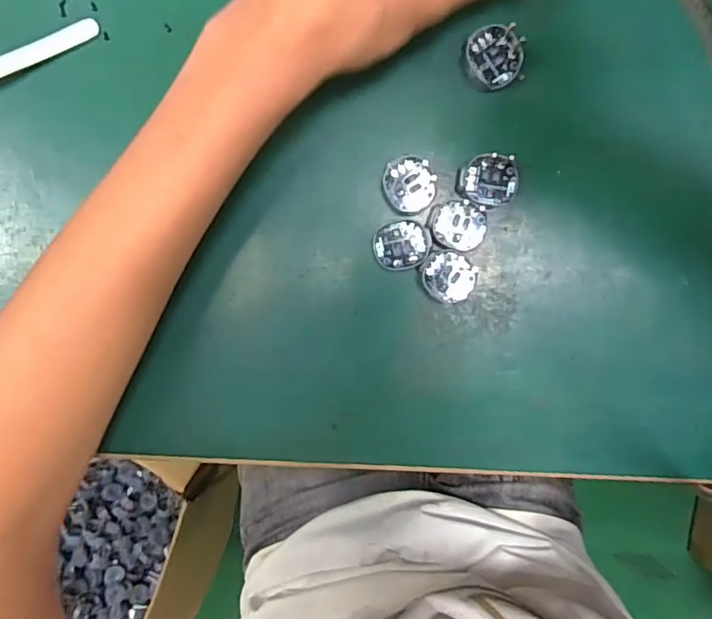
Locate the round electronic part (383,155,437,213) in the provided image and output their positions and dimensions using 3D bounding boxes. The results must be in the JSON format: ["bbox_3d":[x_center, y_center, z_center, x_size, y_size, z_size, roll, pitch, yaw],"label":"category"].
[{"bbox_3d":[0.026,-0.062,0.274,0.025,0.004,0.027,0,94,2],"label":"round electronic part"}]

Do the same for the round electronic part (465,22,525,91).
[{"bbox_3d":[0.067,-0.123,0.271,0.028,0.011,0.029,0,94,2],"label":"round electronic part"}]

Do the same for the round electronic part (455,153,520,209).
[{"bbox_3d":[0.066,-0.064,0.276,0.028,0.009,0.025,11,94,1],"label":"round electronic part"}]

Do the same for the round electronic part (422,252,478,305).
[{"bbox_3d":[0.047,-0.016,0.281,0.026,0.007,0.024,0,94,2],"label":"round electronic part"}]

